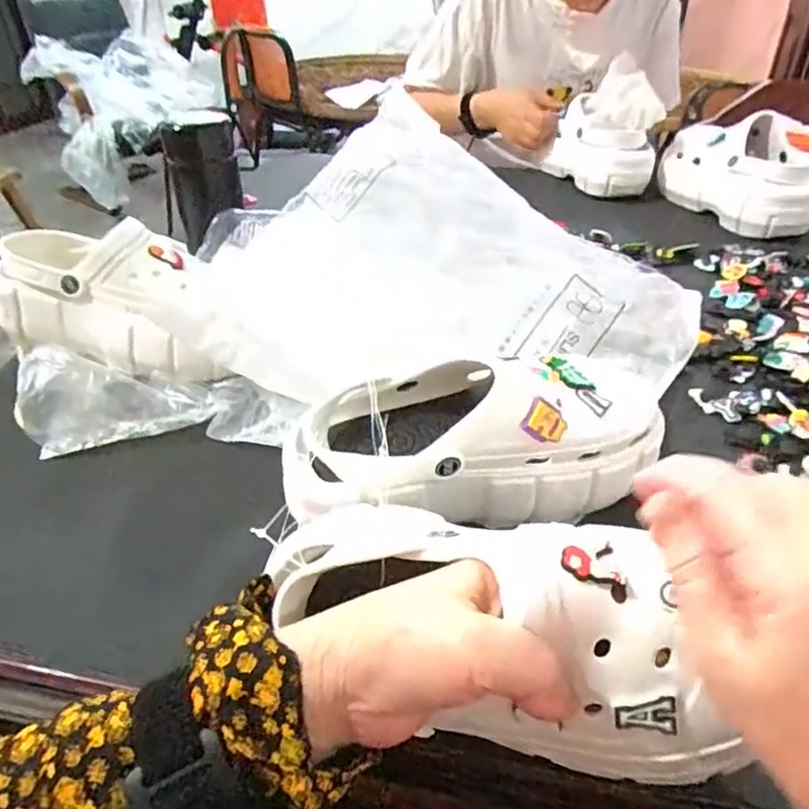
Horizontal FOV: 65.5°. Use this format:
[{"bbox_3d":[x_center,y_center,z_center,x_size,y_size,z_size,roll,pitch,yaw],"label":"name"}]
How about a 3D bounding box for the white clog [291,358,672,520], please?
[{"bbox_3d":[0.046,0.018,0.413,0.244,0.090,0.105,-6,37,-6],"label":"white clog"}]

